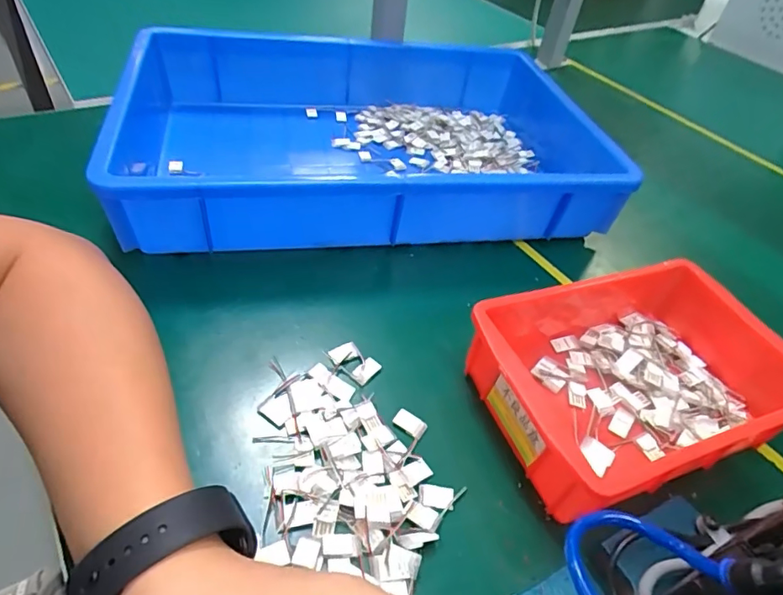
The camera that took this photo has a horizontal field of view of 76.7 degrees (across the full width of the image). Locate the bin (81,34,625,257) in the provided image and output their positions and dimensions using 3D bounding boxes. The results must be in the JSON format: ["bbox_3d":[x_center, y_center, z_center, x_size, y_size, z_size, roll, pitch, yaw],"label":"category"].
[{"bbox_3d":[-0.016,-0.160,0.481,0.438,0.095,0.275,-6,47,-12],"label":"bin"}]

